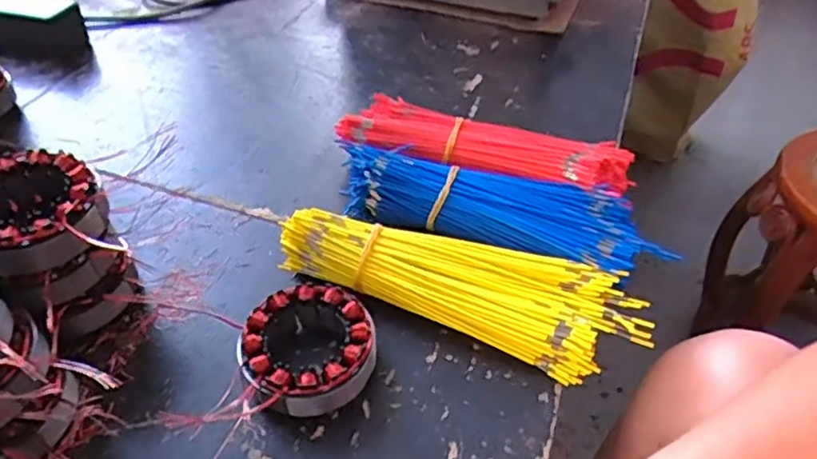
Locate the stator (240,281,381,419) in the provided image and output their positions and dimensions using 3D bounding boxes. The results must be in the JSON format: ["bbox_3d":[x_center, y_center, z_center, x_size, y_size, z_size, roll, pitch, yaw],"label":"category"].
[{"bbox_3d":[-0.067,0.081,0.427,0.087,0.040,0.088,-3,44,-6],"label":"stator"}]

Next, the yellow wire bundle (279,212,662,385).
[{"bbox_3d":[0.036,0.041,0.471,0.265,0.042,0.082,15,44,12],"label":"yellow wire bundle"}]

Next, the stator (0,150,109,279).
[{"bbox_3d":[-0.241,-0.010,0.410,0.089,0.037,0.086,1,43,-2],"label":"stator"}]

